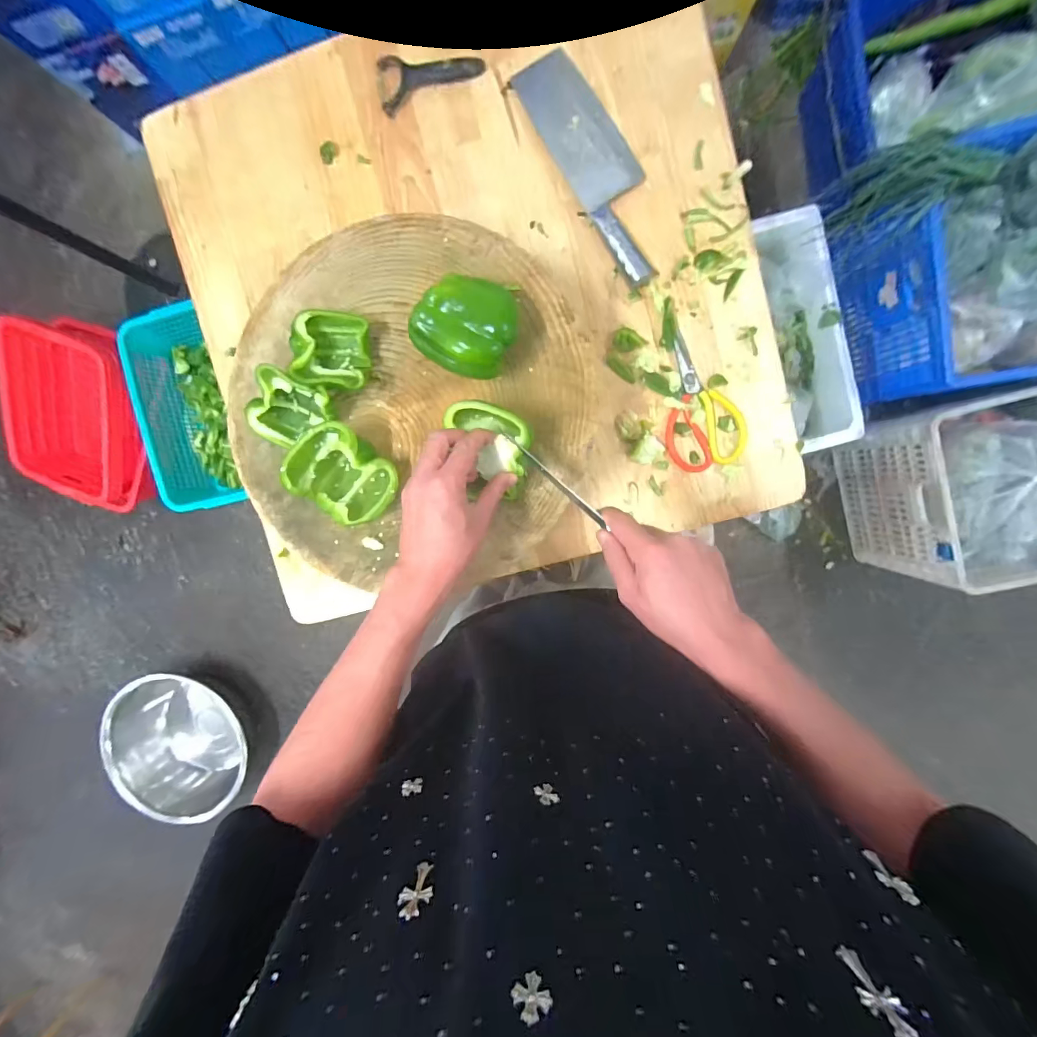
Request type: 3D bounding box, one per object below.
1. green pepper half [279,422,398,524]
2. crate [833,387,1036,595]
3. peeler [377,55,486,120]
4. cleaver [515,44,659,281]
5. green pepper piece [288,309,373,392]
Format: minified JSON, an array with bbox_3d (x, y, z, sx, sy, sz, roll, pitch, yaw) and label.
[{"bbox_3d":[-0.186,-0.044,0.476,0.096,0.068,0.085,43,97,0],"label":"green pepper half"},{"bbox_3d":[1.260,-0.099,1.087,0.657,0.387,0.425,-14,94,6],"label":"crate"},{"bbox_3d":[-0.116,-0.589,0.596,0.142,0.011,0.065,-4,95,5],"label":"peeler"},{"bbox_3d":[0.107,-0.461,0.578,0.083,0.029,0.314,-30,92,7],"label":"cleaver"},{"bbox_3d":[-0.200,-0.179,0.476,0.078,0.043,0.079,6,96,4],"label":"green pepper piece"}]

